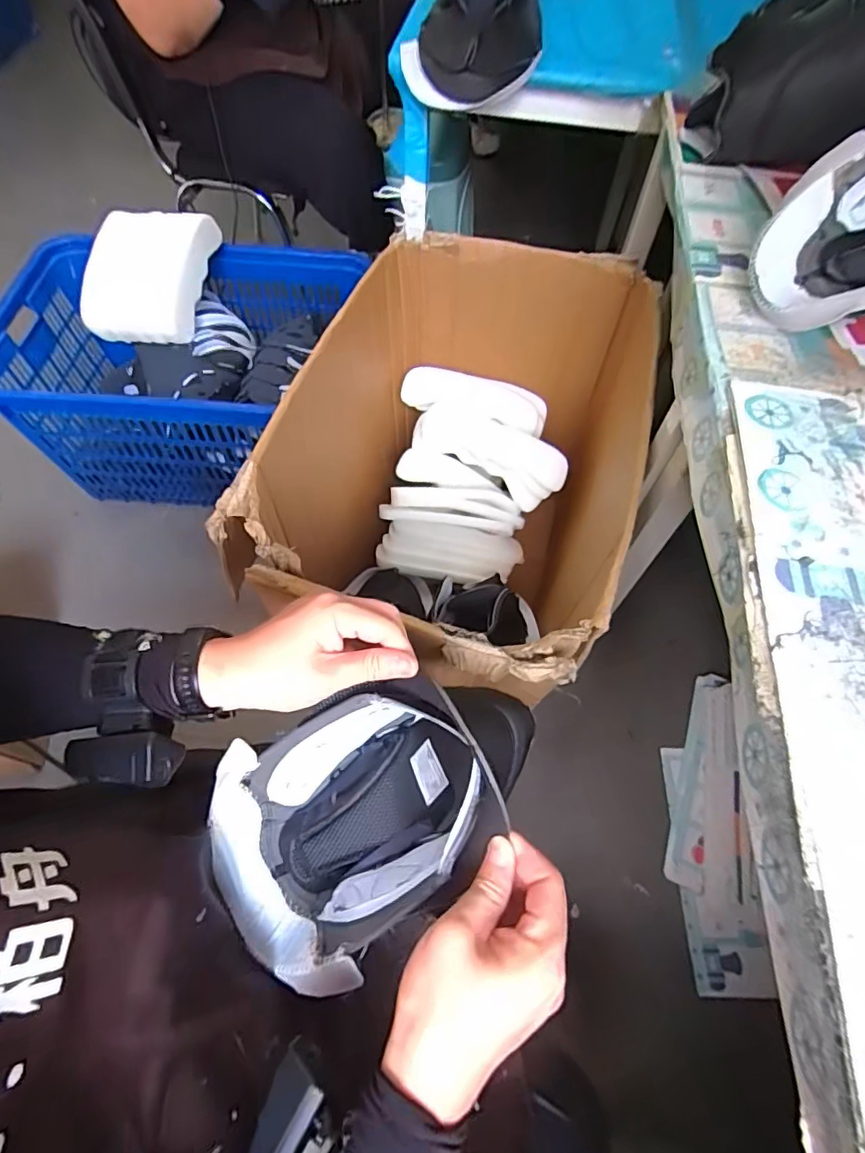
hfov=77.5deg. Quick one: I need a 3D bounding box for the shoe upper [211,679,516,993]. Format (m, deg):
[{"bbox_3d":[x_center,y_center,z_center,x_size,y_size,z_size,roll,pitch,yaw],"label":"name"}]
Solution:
[{"bbox_3d":[-0.065,0.188,0.394,0.195,0.154,0.157,-21,62,-12],"label":"shoe upper"}]

